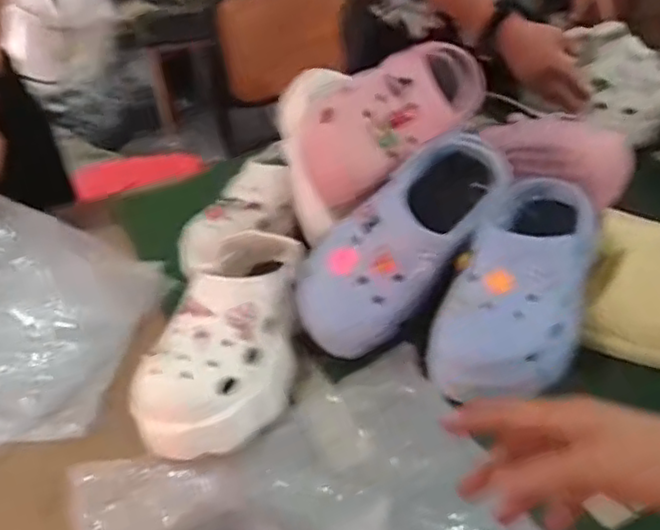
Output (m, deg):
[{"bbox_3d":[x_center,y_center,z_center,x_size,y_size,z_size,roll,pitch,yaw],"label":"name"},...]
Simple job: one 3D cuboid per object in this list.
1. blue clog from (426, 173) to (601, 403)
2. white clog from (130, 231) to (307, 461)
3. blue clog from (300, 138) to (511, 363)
[{"bbox_3d":[0.185,0.015,0.620,0.116,0.083,0.253,18,62,31],"label":"blue clog"},{"bbox_3d":[-0.091,0.071,0.644,0.110,0.095,0.256,5,36,16],"label":"white clog"},{"bbox_3d":[0.071,-0.031,0.631,0.257,0.082,0.105,-47,45,-6],"label":"blue clog"}]

